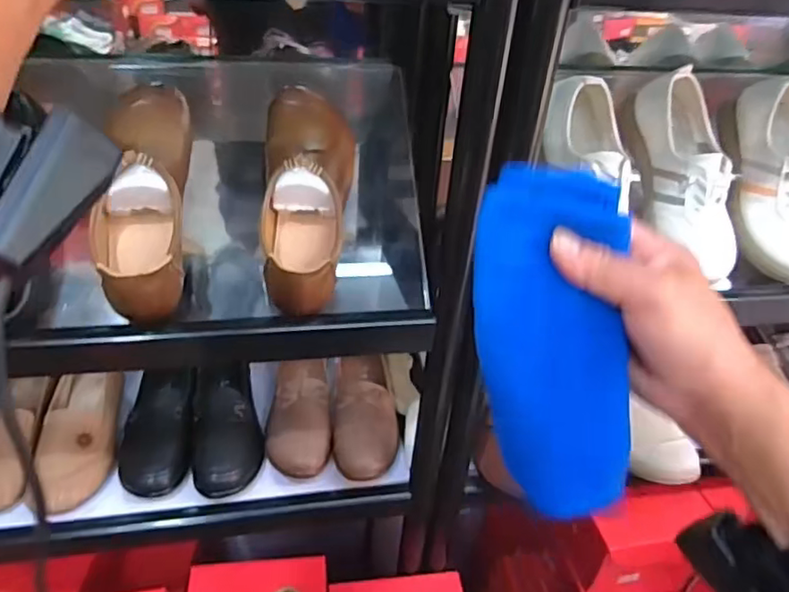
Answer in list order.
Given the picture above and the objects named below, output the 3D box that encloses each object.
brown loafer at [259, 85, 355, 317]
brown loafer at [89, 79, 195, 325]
[{"bbox_3d":[-0.084,-0.112,0.568,0.085,0.063,0.250,1,67,-5],"label":"brown loafer"},{"bbox_3d":[-0.235,-0.098,0.545,0.081,0.067,0.238,-3,66,-10],"label":"brown loafer"}]

